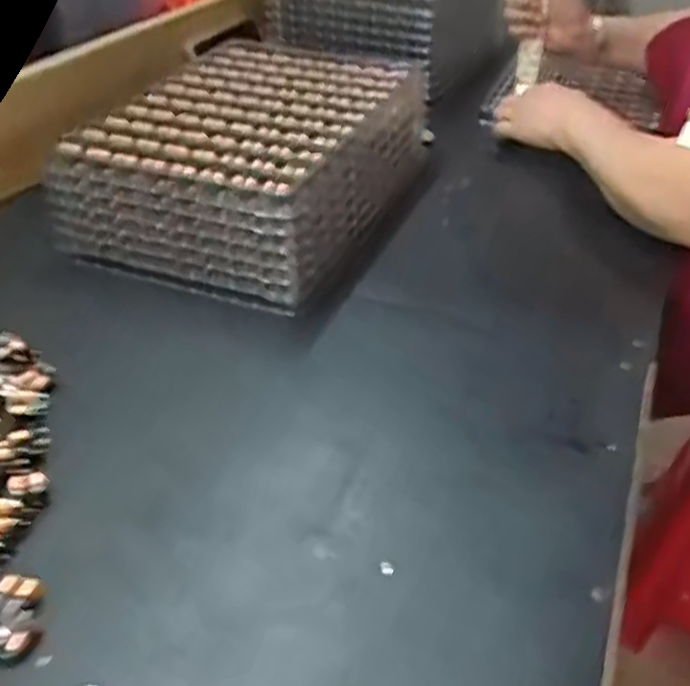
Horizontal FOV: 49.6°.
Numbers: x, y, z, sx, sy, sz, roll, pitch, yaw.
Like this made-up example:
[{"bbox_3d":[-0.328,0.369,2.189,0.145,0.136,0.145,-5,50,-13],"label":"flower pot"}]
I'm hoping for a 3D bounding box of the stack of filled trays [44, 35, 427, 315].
[{"bbox_3d":[-0.070,-0.190,0.752,0.261,0.108,0.378,16,40,18],"label":"stack of filled trays"}]

